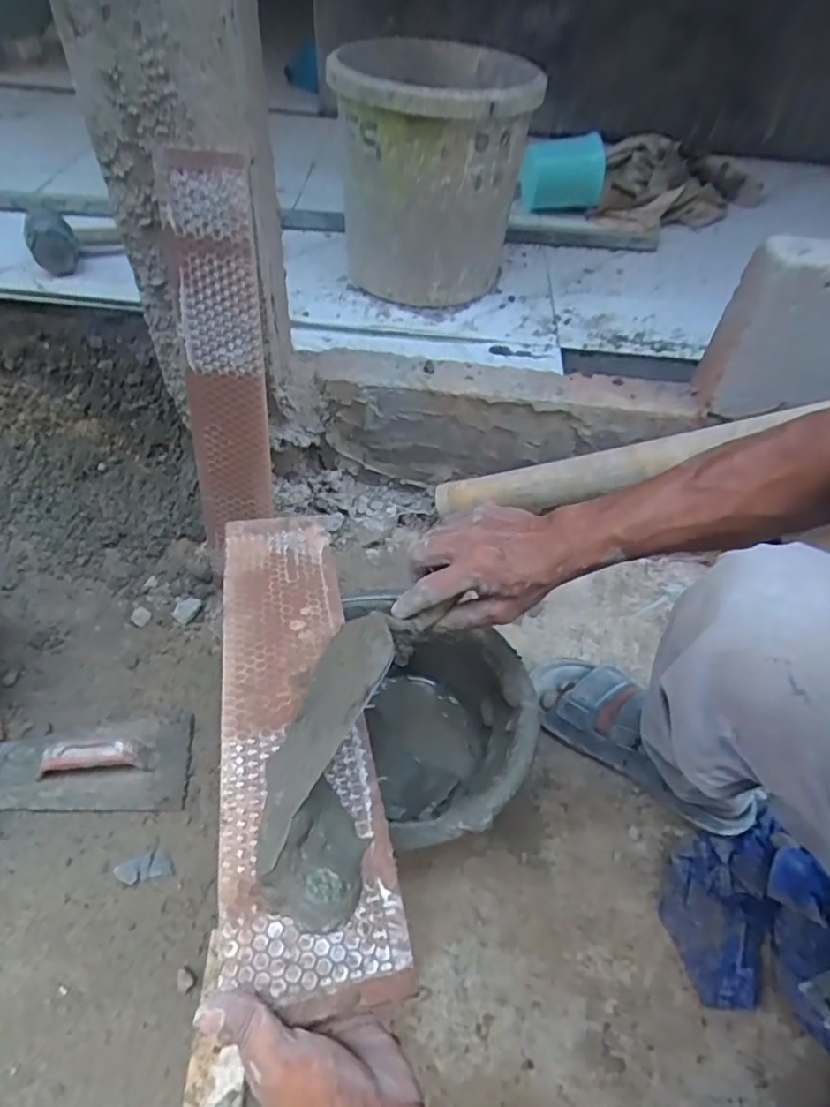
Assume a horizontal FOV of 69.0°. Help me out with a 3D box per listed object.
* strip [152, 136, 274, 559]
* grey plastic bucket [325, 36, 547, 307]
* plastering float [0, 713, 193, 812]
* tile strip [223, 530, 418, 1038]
[{"bbox_3d":[-0.208,-0.191,0.656,0.085,0.408,0.007,6,34,1],"label":"strip"},{"bbox_3d":[0.023,-0.559,0.917,0.259,0.303,0.238,4,50,-2],"label":"grey plastic bucket"},{"bbox_3d":[-0.392,0.227,0.637,0.288,0.051,0.108,-5,52,-9],"label":"plastering float"},{"bbox_3d":[-0.109,0.116,0.527,0.115,0.012,0.478,-8,40,-11],"label":"tile strip"}]

